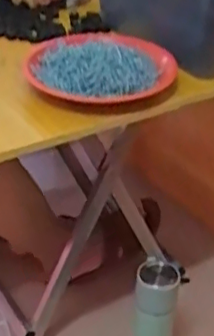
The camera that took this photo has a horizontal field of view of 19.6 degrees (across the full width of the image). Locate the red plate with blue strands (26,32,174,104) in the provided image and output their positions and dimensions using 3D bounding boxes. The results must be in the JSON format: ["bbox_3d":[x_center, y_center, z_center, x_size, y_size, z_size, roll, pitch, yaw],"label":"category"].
[{"bbox_3d":[-0.016,-0.142,0.844,0.170,0.040,0.198,-24,41,-33],"label":"red plate with blue strands"}]

